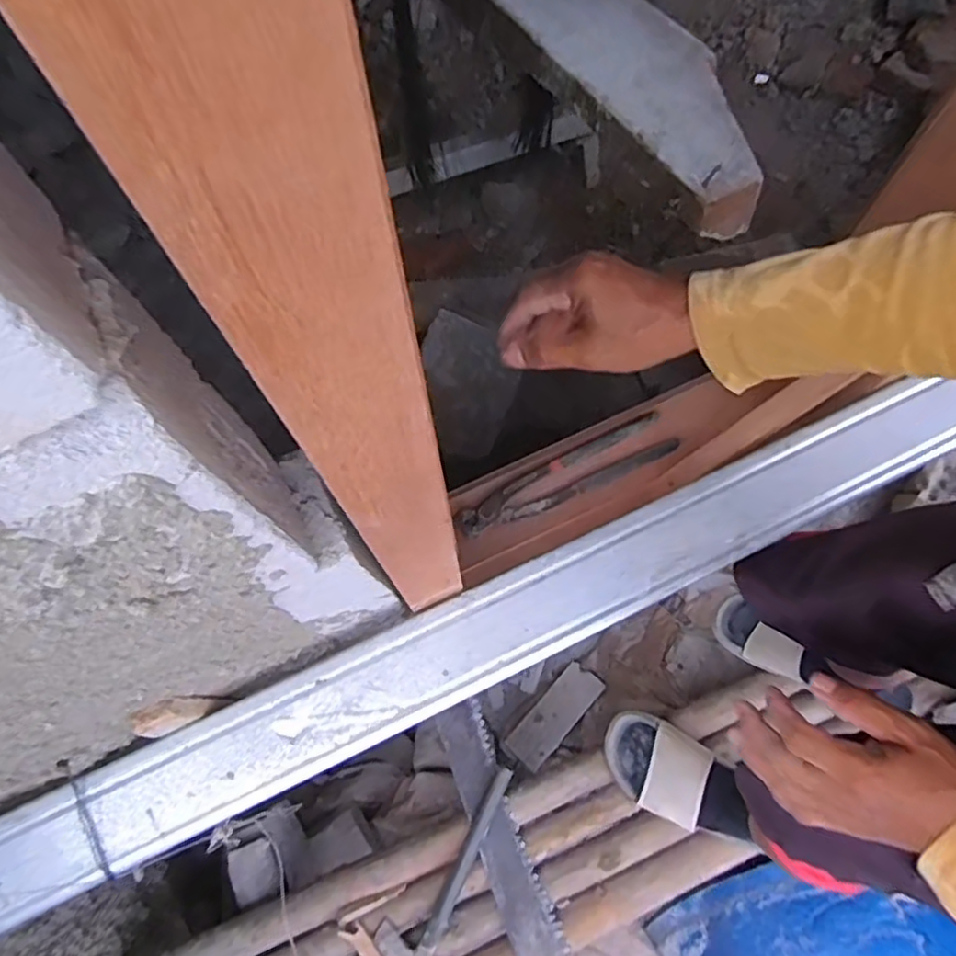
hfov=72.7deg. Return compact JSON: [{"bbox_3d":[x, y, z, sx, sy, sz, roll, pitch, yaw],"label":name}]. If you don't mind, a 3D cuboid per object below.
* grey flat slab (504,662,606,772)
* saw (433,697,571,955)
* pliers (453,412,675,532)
[{"bbox_3d":[0.139,0.429,1.180,0.074,0.025,0.196,41,77,14],"label":"grey flat slab"},{"bbox_3d":[0.057,0.560,0.837,0.116,0.046,0.523,-12,71,-3],"label":"saw"},{"bbox_3d":[0.085,0.000,0.616,0.220,0.021,0.048,-27,72,-8],"label":"pliers"}]

